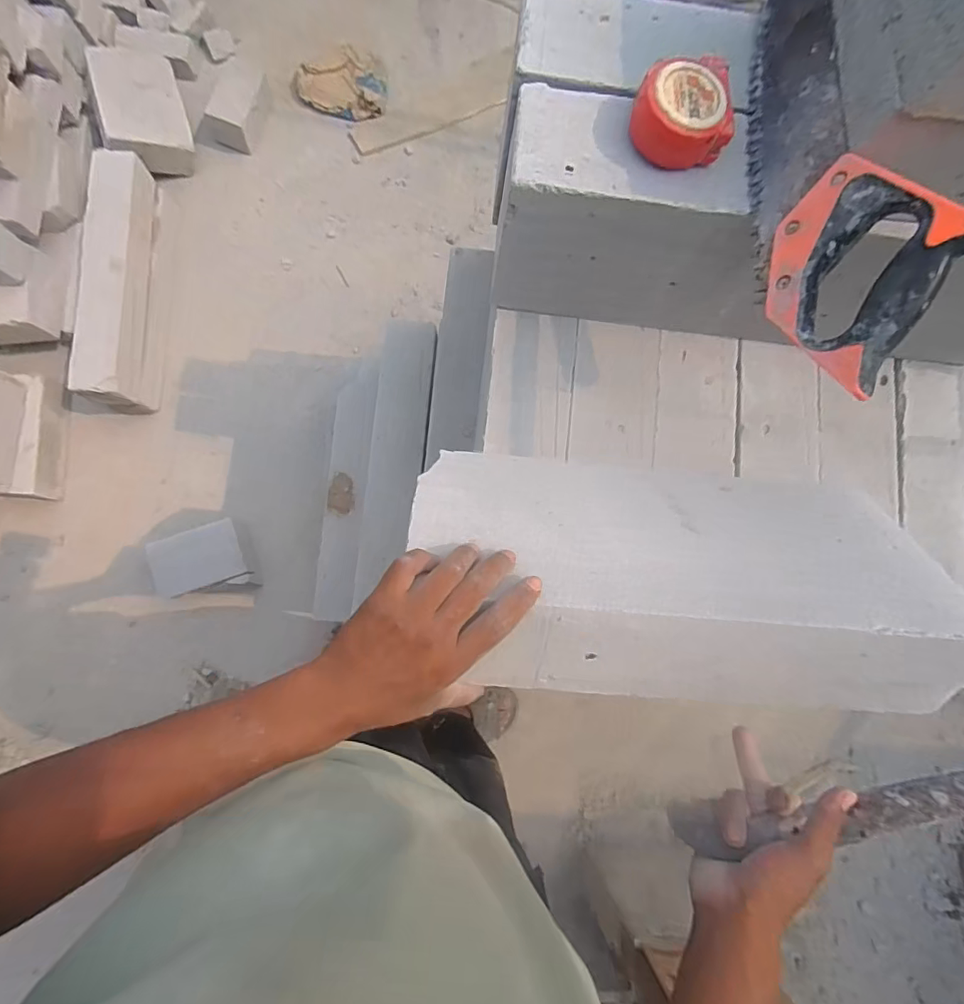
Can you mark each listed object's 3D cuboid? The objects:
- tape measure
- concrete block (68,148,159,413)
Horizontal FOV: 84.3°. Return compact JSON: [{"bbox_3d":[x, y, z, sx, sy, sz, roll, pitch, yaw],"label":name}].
[{"bbox_3d":[0.161,-0.310,0.425,0.073,0.038,0.071,1,82,-4],"label":"tape measure"},{"bbox_3d":[-0.870,-0.520,1.280,0.109,0.143,0.592,0,82,-4],"label":"concrete block"}]

